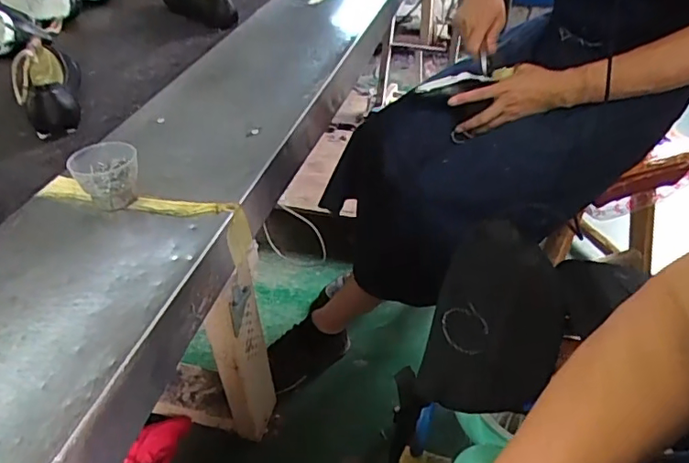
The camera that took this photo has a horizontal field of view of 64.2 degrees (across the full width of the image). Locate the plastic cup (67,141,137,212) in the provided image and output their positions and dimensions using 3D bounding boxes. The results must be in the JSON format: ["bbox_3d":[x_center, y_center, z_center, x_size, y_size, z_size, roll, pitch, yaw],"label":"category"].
[{"bbox_3d":[-0.238,-0.054,0.558,0.064,0.050,0.063,-24,45,-24],"label":"plastic cup"}]

